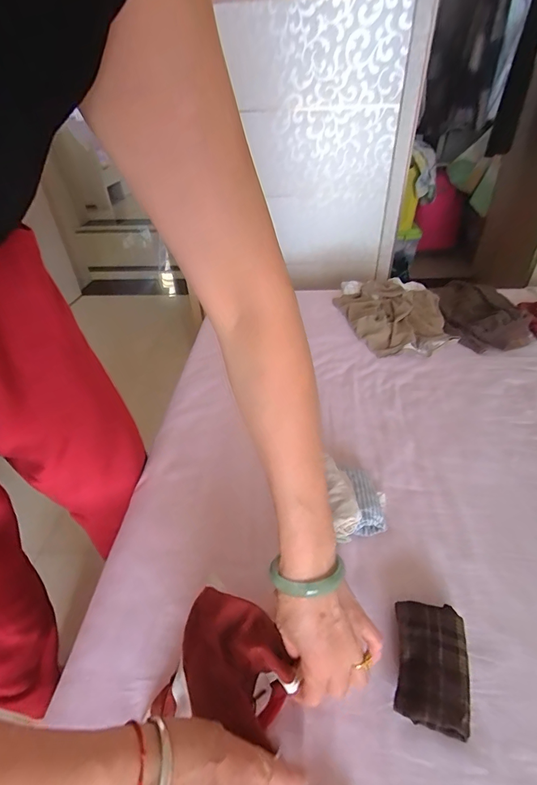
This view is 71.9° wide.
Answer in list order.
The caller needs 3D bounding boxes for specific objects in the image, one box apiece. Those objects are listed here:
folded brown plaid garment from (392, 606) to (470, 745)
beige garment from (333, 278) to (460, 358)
[{"bbox_3d":[0.166,0.274,0.378,0.070,0.036,0.105,9,41,13],"label":"folded brown plaid garment"},{"bbox_3d":[0.317,-0.208,0.946,0.253,0.041,0.356,-4,40,-2],"label":"beige garment"}]

